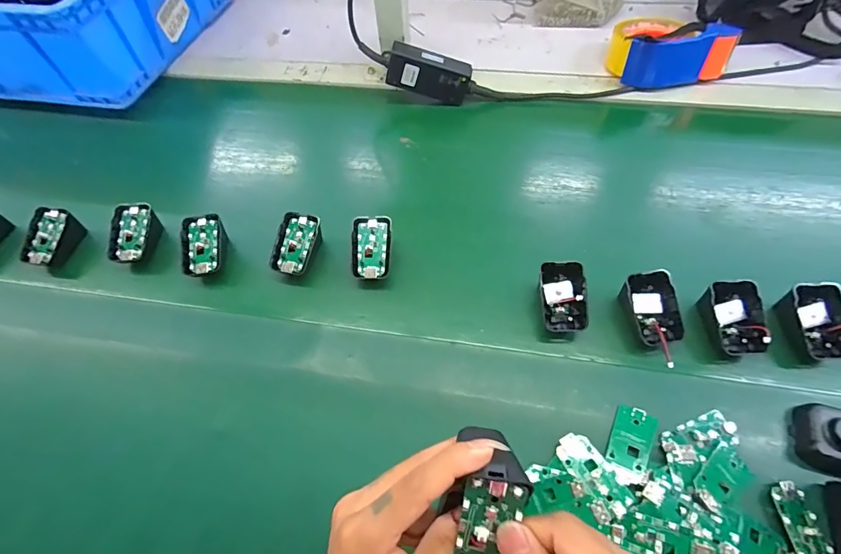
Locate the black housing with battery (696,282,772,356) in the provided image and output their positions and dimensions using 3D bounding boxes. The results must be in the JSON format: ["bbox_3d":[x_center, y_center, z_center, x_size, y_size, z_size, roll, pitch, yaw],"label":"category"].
[{"bbox_3d":[0.300,0.042,0.395,0.047,0.048,0.062,-8,52,-3],"label":"black housing with battery"}]

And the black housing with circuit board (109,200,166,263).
[{"bbox_3d":[-0.335,-0.046,0.486,0.045,0.044,0.070,8,60,8],"label":"black housing with circuit board"}]

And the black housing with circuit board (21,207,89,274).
[{"bbox_3d":[-0.435,-0.043,0.488,0.043,0.042,0.066,8,57,10],"label":"black housing with circuit board"}]

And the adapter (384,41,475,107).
[{"bbox_3d":[0.012,-0.284,0.584,0.113,0.049,0.030,14,60,-8],"label":"adapter"}]

